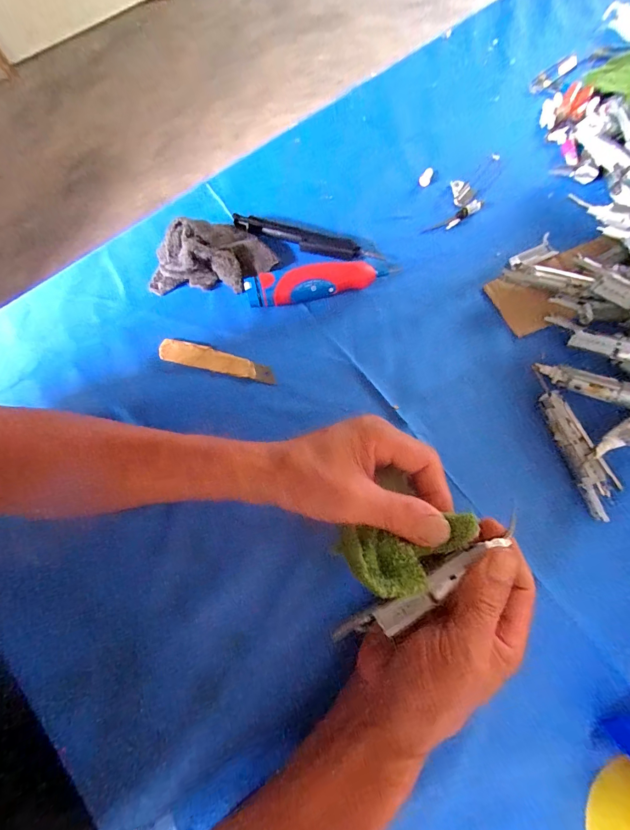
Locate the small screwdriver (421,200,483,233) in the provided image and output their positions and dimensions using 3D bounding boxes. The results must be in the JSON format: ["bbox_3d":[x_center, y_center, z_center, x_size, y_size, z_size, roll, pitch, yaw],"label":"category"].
[{"bbox_3d":[0.155,-0.218,0.379,0.075,0.007,0.013,-29,74,-7],"label":"small screwdriver"}]

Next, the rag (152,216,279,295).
[{"bbox_3d":[-0.111,-0.161,0.353,0.128,0.037,0.081,-28,74,-7],"label":"rag"}]

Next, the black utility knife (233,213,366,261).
[{"bbox_3d":[-0.020,-0.189,0.368,0.139,0.021,0.019,18,74,7],"label":"black utility knife"}]

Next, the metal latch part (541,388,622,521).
[{"bbox_3d":[0.223,0.031,0.293,0.027,0.016,0.106,-19,73,-4],"label":"metal latch part"}]

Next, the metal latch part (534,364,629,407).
[{"bbox_3d":[0.245,-0.026,0.299,0.094,0.014,0.018,25,75,29],"label":"metal latch part"}]

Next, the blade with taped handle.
[{"bbox_3d":[-0.095,-0.053,0.336,0.115,0.005,0.023,12,74,5],"label":"blade with taped handle"}]

